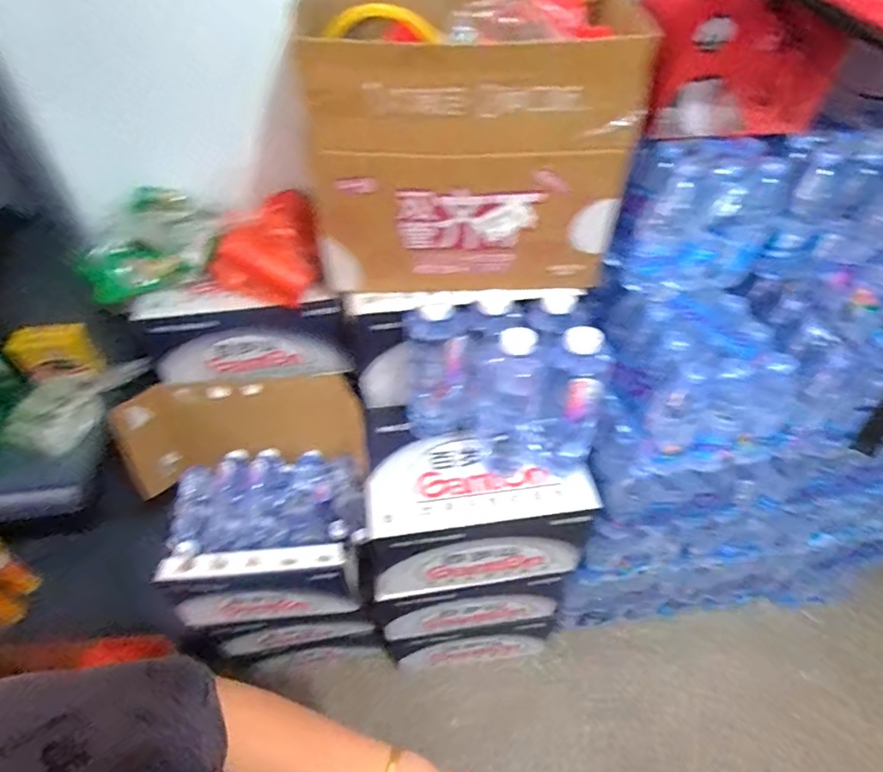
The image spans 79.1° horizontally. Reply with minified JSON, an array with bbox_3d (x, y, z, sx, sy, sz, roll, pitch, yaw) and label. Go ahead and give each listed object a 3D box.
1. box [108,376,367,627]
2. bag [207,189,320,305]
[{"bbox_3d":[-0.352,0.209,1.004,0.425,0.374,0.307,-6,48,-5],"label":"box"},{"bbox_3d":[-0.296,-0.214,0.877,0.183,0.135,0.112,-8,48,-7],"label":"bag"}]

